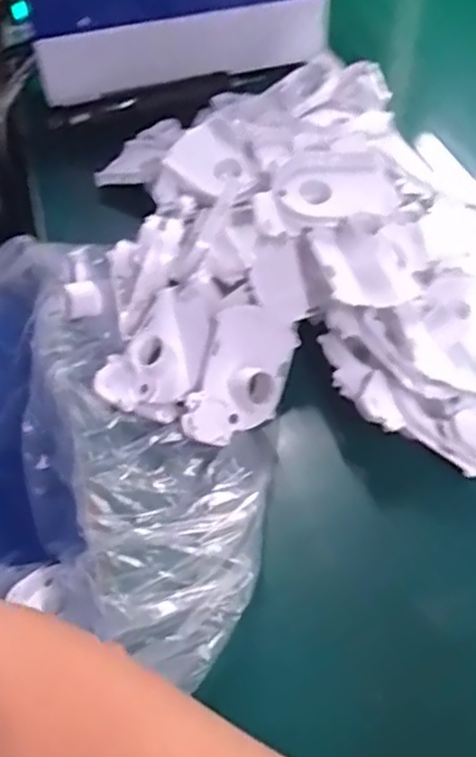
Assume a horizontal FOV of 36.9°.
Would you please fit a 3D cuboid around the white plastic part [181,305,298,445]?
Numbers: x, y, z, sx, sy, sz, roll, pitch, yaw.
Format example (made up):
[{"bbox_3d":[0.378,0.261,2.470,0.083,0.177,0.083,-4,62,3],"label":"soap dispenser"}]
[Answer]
[{"bbox_3d":[0.007,0.001,0.507,0.027,0.068,0.101,12,80,58],"label":"white plastic part"}]

